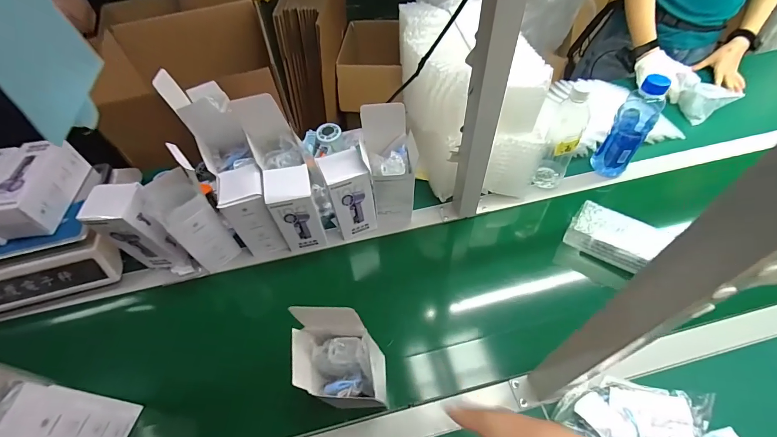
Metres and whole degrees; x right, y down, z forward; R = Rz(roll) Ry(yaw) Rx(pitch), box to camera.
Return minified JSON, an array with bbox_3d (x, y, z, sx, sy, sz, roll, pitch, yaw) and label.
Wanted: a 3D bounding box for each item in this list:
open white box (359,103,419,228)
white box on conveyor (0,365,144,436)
[{"bbox_3d":[0.003,-0.079,0.623,0.092,0.237,0.070,-1,53,2],"label":"open white box"},{"bbox_3d":[-0.414,0.251,0.438,0.080,0.203,0.070,11,55,11],"label":"white box on conveyor"}]

